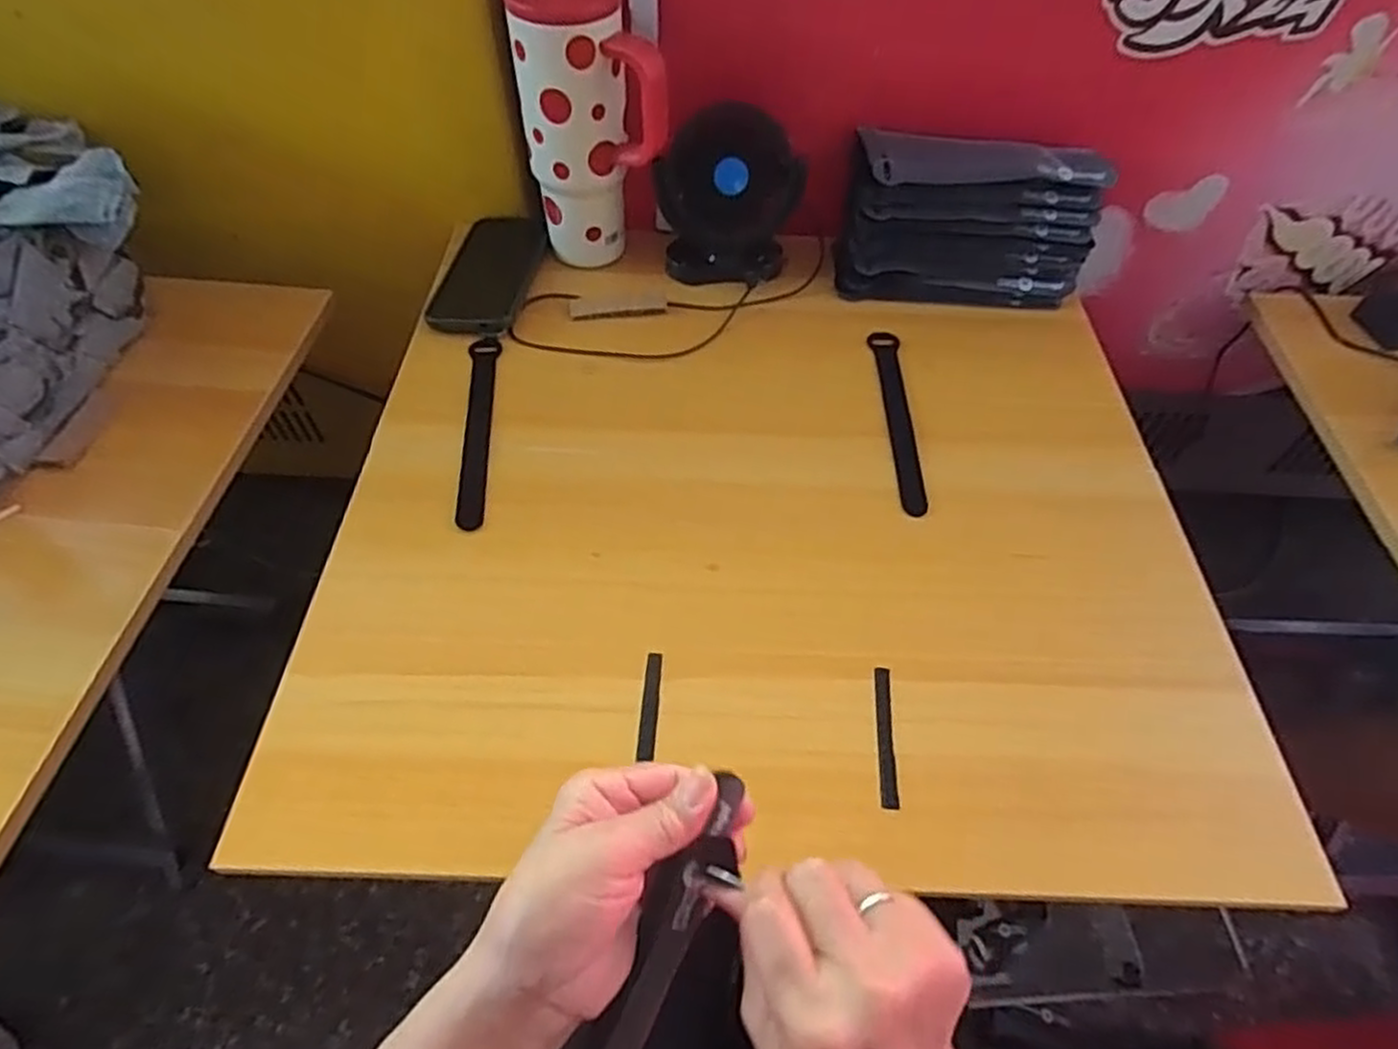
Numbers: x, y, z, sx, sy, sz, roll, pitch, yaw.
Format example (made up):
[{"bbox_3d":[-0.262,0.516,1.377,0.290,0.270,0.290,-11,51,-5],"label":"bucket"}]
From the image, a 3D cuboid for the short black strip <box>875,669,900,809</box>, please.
[{"bbox_3d":[0.110,0.123,0.438,0.010,0.004,0.083,4,54,2],"label":"short black strip"}]

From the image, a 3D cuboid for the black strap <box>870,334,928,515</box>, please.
[{"bbox_3d":[0.156,-0.086,0.589,0.023,0.005,0.193,3,54,1],"label":"black strap"}]

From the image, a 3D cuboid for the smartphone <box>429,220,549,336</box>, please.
[{"bbox_3d":[-0.189,-0.228,0.675,0.078,0.008,0.164,6,54,3],"label":"smartphone"}]

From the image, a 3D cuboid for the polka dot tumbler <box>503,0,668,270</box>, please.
[{"bbox_3d":[-0.085,-0.314,0.614,0.081,0.212,0.102,-34,62,-23],"label":"polka dot tumbler"}]

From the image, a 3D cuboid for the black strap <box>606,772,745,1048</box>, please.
[{"bbox_3d":[-0.019,0.200,0.323,0.018,0.014,0.191,24,89,15],"label":"black strap"}]

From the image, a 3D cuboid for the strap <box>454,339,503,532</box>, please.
[{"bbox_3d":[-0.170,-0.076,0.576,0.022,0.005,0.195,-4,54,-4],"label":"strap"}]

